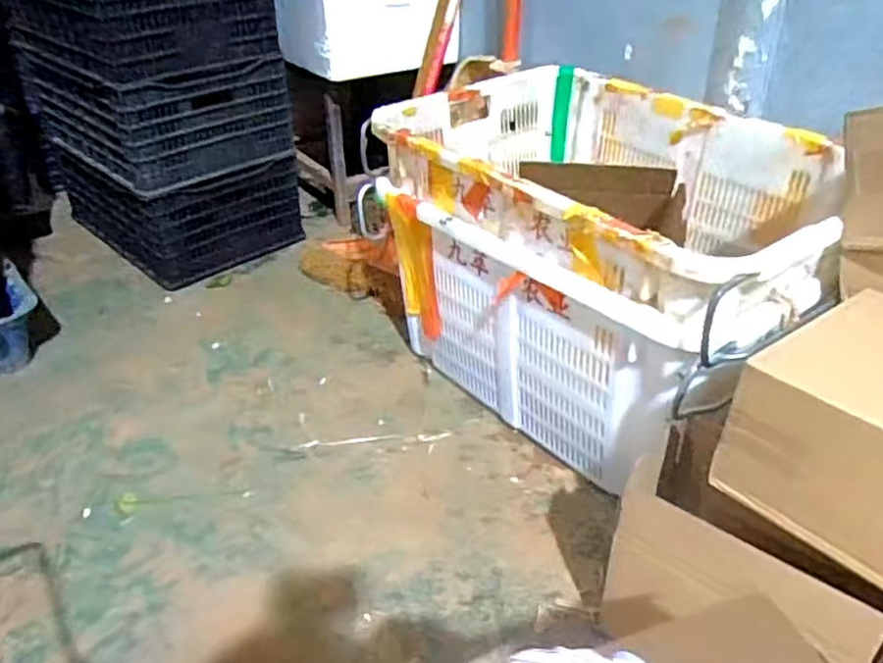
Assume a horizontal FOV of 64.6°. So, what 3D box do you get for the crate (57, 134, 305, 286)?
[{"bbox_3d":[-0.644,-0.352,1.725,0.387,0.218,0.516,-28,42,-35],"label":"crate"}]

